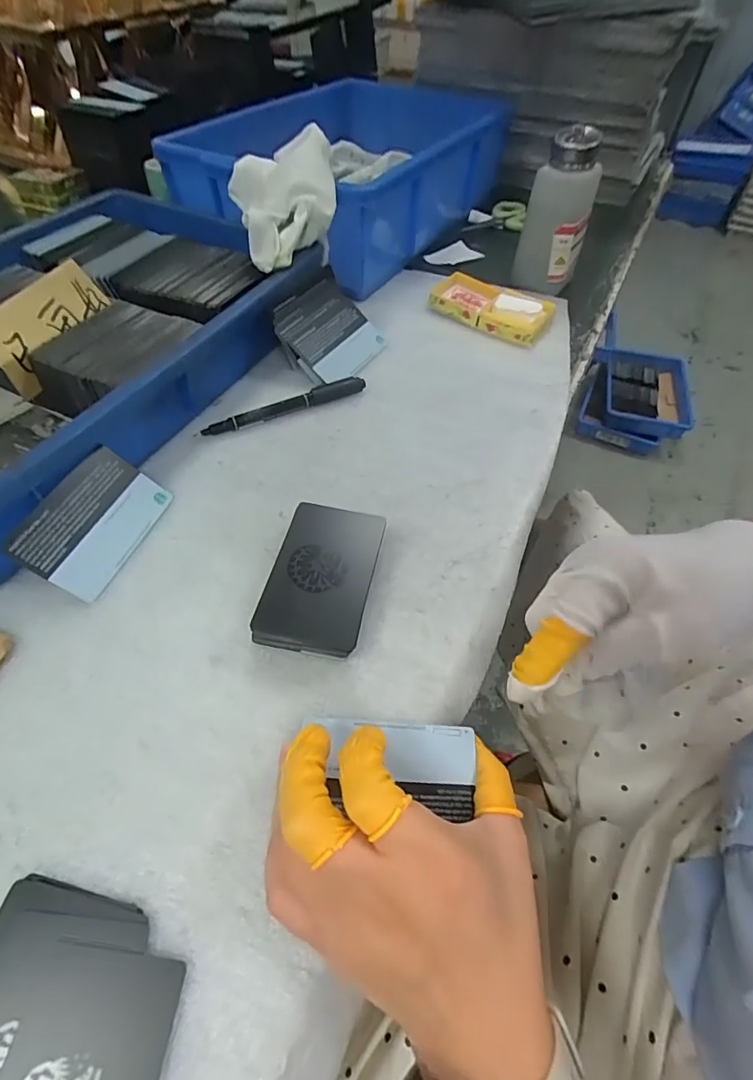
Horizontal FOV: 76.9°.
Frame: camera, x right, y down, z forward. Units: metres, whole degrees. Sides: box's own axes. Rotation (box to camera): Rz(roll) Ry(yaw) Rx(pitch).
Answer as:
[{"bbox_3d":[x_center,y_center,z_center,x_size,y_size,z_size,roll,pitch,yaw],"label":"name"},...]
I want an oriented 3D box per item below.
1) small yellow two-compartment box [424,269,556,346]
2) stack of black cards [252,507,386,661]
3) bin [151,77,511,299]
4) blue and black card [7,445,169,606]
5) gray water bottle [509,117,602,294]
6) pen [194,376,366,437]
[{"bbox_3d":[0.111,-0.228,0.456,0.113,0.027,0.068,30,59,17],"label":"small yellow two-compartment box"},{"bbox_3d":[-0.030,0.024,0.269,0.054,0.023,0.089,11,55,5],"label":"stack of black cards"},{"bbox_3d":[-0.018,-0.432,0.554,0.241,0.100,0.456,27,58,15],"label":"bin"},{"bbox_3d":[-0.166,-0.012,0.281,0.053,0.004,0.083,41,52,-27],"label":"blue and black card"},{"bbox_3d":[0.175,-0.307,0.455,0.061,0.126,0.049,14,56,7],"label":"gray water bottle"},{"bbox_3d":[-0.069,-0.102,0.362,0.129,0.011,0.014,-24,60,-18],"label":"pen"}]

